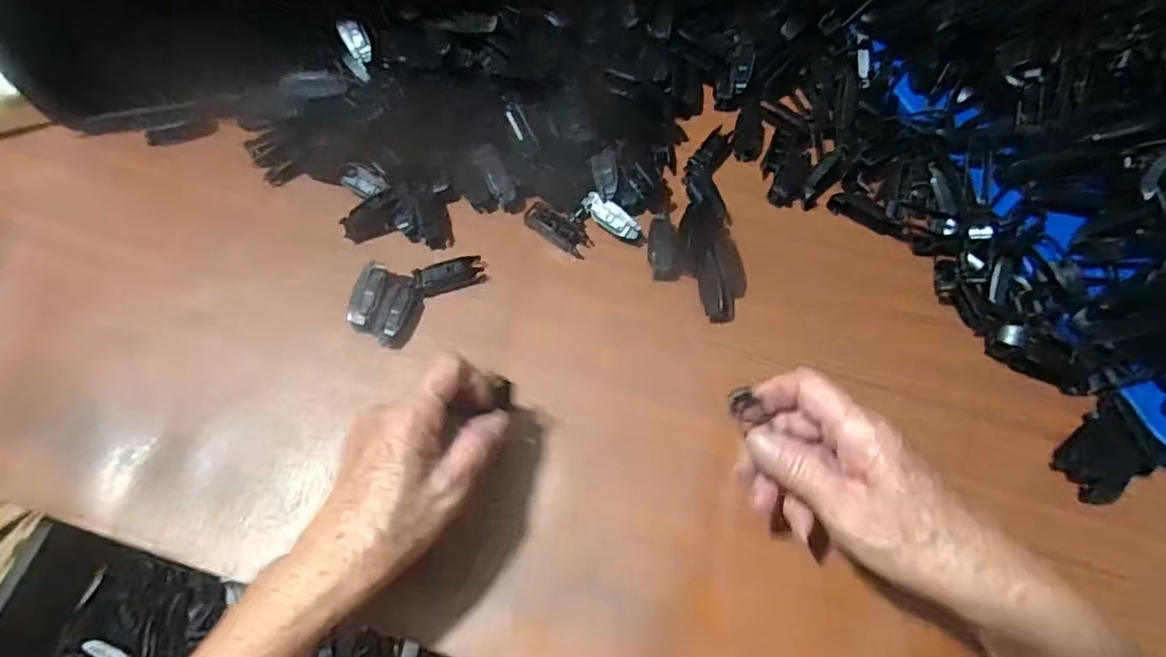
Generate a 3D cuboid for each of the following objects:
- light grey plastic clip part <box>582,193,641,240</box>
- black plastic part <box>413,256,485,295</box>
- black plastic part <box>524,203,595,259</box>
[{"bbox_3d":[0.021,-0.081,0.455,0.046,0.014,0.016,33,70,12],"label":"light grey plastic clip part"},{"bbox_3d":[-0.094,-0.038,0.438,0.047,0.013,0.016,-19,68,-10],"label":"black plastic part"},{"bbox_3d":[-0.018,-0.073,0.457,0.052,0.007,0.022,30,69,11],"label":"black plastic part"}]

